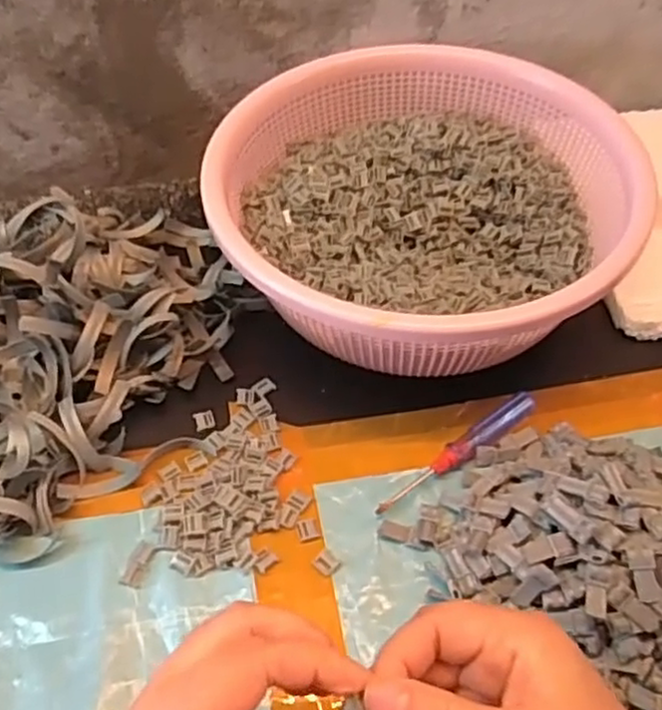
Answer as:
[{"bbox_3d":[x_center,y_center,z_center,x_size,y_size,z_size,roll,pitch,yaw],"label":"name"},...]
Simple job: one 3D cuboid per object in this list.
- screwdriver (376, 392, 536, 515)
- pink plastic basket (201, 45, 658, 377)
[{"bbox_3d":[0.076,0.058,0.425,0.121,0.009,0.013,-30,58,-21],"label":"screwdriver"},{"bbox_3d":[0.062,-0.083,0.476,0.255,0.107,0.253,0,52,0],"label":"pink plastic basket"}]

